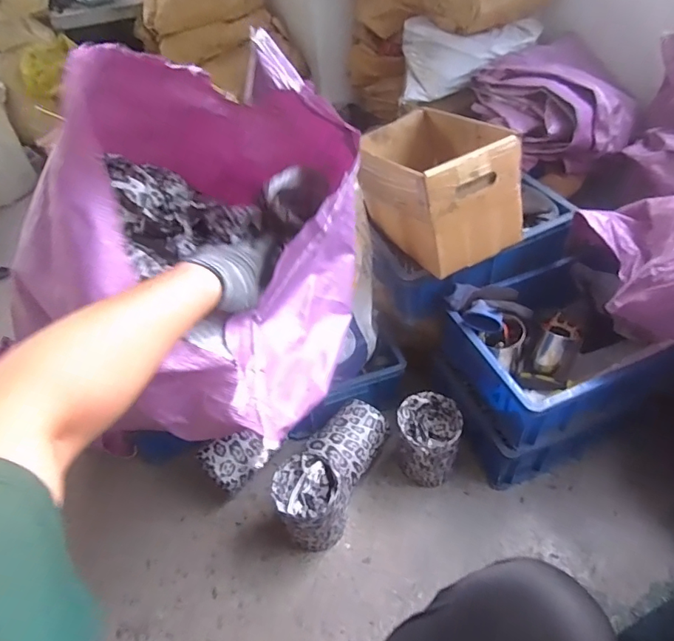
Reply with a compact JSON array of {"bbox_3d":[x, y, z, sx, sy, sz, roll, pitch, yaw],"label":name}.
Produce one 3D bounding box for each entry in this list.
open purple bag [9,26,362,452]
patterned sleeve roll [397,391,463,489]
[{"bbox_3d":[-0.177,-0.123,0.599,0.347,0.368,0.407,10,48,16],"label":"open purple bag"},{"bbox_3d":[0.187,0.245,0.962,0.122,0.141,0.132,-3,45,4],"label":"patterned sleeve roll"}]

